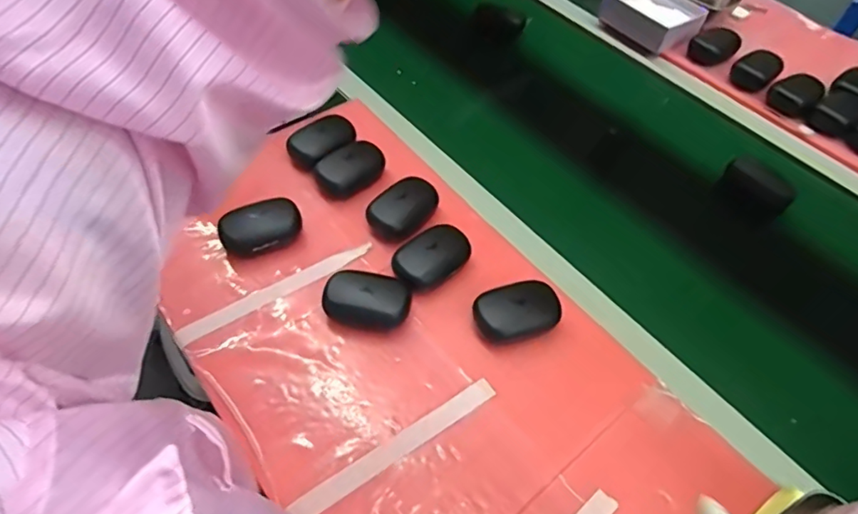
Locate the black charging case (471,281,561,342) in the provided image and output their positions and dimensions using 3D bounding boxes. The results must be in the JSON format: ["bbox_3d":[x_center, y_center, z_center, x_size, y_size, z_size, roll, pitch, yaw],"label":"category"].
[{"bbox_3d":[0.088,0.055,0.541,0.081,0.034,0.049,-10,55,-12],"label":"black charging case"}]

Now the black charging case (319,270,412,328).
[{"bbox_3d":[-0.062,0.042,0.544,0.085,0.039,0.055,16,54,7],"label":"black charging case"}]

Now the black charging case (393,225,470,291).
[{"bbox_3d":[0.002,0.000,0.577,0.089,0.033,0.055,-31,62,-25],"label":"black charging case"}]

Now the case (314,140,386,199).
[{"bbox_3d":[-0.093,-0.108,0.658,0.052,0.033,0.087,40,60,22],"label":"case"}]

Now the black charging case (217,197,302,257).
[{"bbox_3d":[-0.185,-0.033,0.596,0.085,0.040,0.052,-26,59,-22],"label":"black charging case"}]

